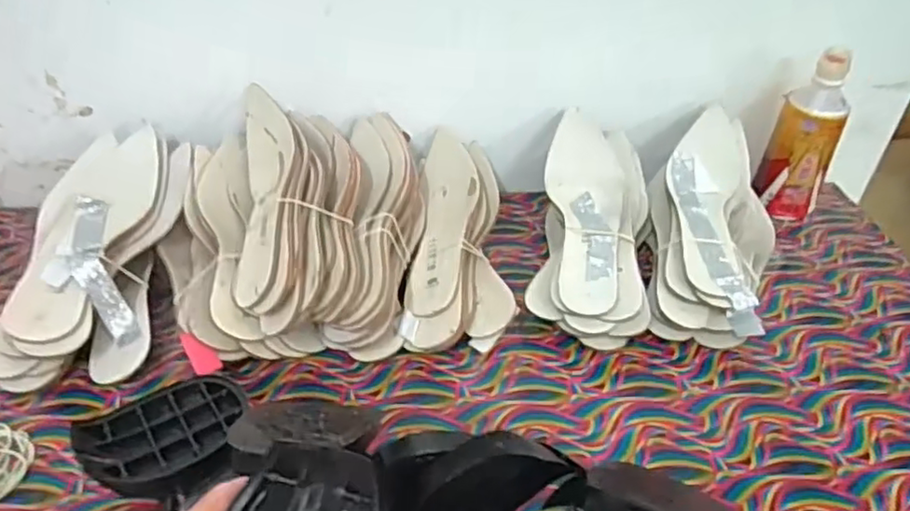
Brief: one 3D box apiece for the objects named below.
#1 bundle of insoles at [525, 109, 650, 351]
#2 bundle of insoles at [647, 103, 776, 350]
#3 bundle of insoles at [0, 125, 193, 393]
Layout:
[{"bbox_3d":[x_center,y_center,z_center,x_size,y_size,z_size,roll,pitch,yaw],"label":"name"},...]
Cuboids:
[{"bbox_3d":[0.142,-0.037,0.679,0.112,0.060,0.285,6,51,6],"label":"bundle of insoles"},{"bbox_3d":[0.271,-0.036,0.682,0.129,0.063,0.287,13,53,15],"label":"bundle of insoles"},{"bbox_3d":[-0.343,-0.011,0.631,0.135,0.060,0.291,1,54,0],"label":"bundle of insoles"}]

